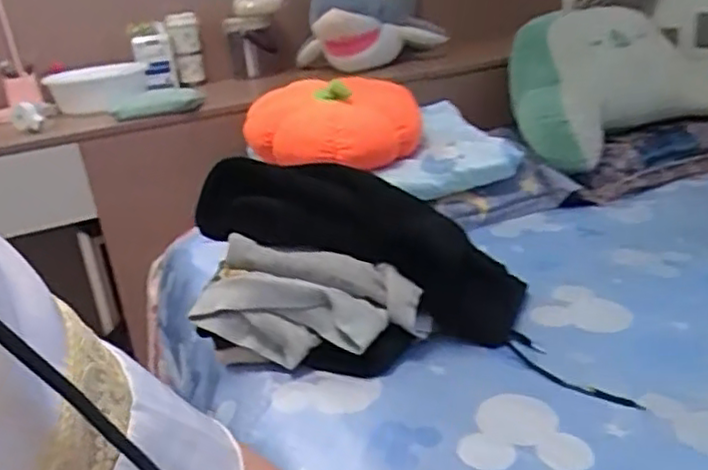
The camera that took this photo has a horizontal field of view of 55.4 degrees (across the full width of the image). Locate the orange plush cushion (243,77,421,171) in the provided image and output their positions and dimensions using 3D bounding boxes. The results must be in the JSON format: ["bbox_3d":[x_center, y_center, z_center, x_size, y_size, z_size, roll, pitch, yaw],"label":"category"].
[{"bbox_3d":[-0.050,-0.221,1.312,0.305,0.123,0.289,-11,21,-9],"label":"orange plush cushion"}]

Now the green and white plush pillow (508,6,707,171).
[{"bbox_3d":[0.622,-0.360,1.496,0.553,0.267,0.386,-10,21,-6],"label":"green and white plush pillow"}]

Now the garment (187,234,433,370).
[{"bbox_3d":[-0.059,0.098,0.882,0.293,0.148,0.090,0,22,17],"label":"garment"}]

